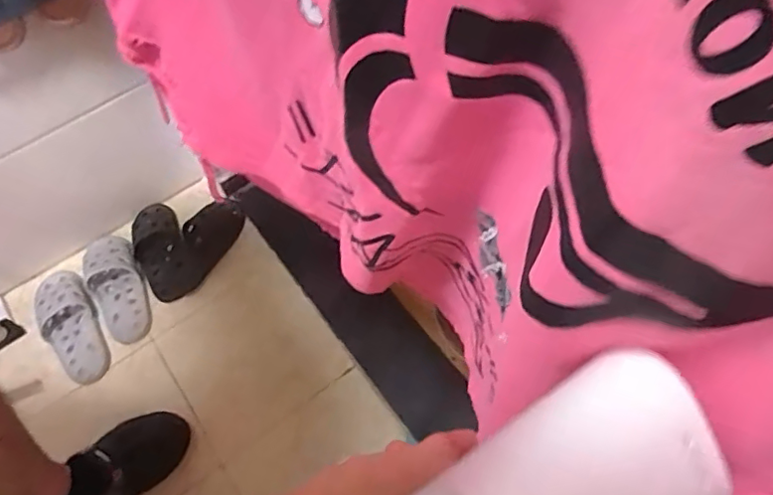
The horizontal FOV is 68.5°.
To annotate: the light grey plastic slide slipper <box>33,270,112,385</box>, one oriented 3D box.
[{"bbox_3d":[-0.645,0.145,1.138,0.111,0.064,0.276,-34,62,-16],"label":"light grey plastic slide slipper"}]

